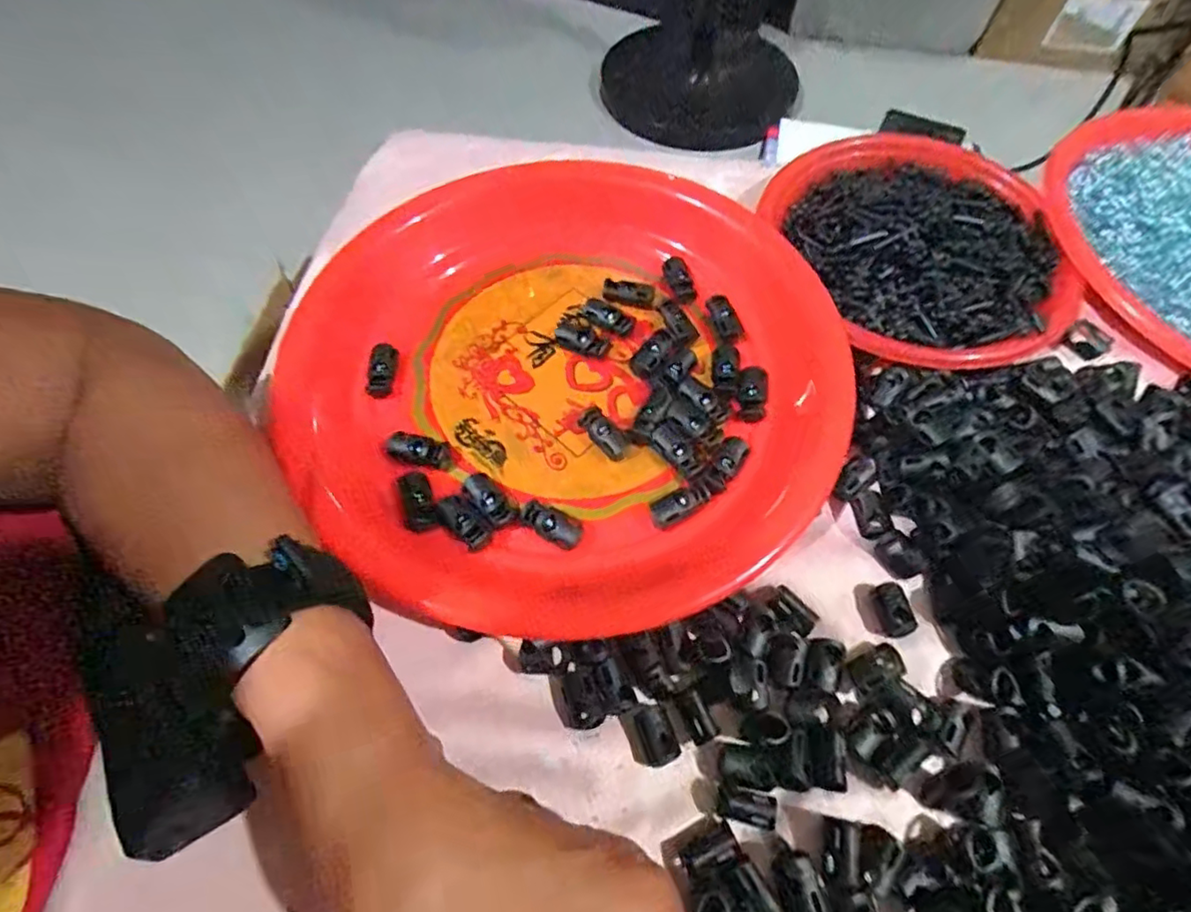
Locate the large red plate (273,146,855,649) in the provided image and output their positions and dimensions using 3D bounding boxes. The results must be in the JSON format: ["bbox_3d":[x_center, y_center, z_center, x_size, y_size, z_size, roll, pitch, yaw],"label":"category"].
[{"bbox_3d":[-0.014,-0.044,0.284,0.254,0.025,0.248,-1,63,2],"label":"large red plate"}]

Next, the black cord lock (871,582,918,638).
[{"bbox_3d":[0.119,0.062,0.240,0.014,0.007,0.020,-16,63,-10],"label":"black cord lock"}]

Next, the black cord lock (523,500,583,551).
[{"bbox_3d":[-0.018,0.029,0.259,0.027,0.006,0.014,29,65,14],"label":"black cord lock"}]

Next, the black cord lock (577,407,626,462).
[{"bbox_3d":[0.004,-0.010,0.276,0.012,0.007,0.027,-35,79,-15],"label":"black cord lock"}]

